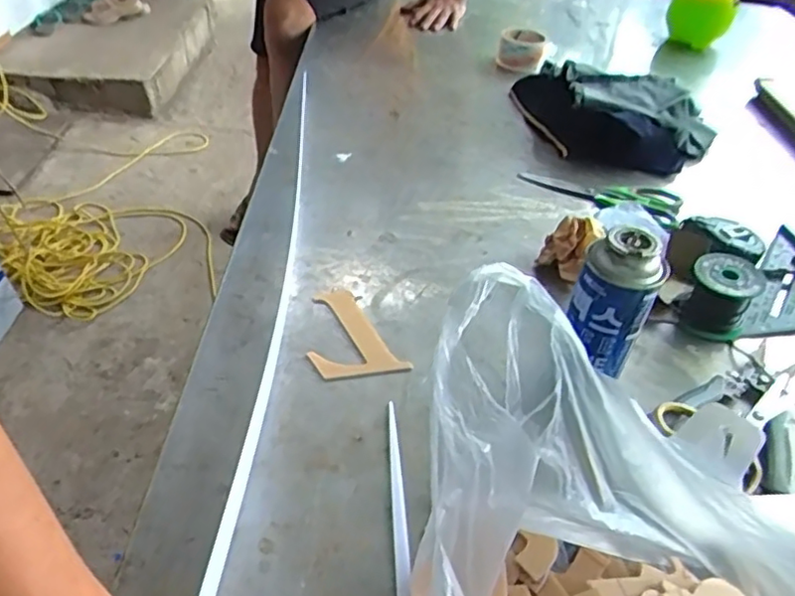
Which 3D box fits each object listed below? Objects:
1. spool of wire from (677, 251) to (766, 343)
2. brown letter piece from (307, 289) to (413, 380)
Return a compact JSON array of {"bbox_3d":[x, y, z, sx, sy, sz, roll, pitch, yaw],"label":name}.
[{"bbox_3d":[0.365,-0.004,0.717,0.069,0.072,0.072,27,45,22],"label":"spool of wire"},{"bbox_3d":[-0.058,0.041,0.656,0.081,0.005,0.134,-19,46,-26],"label":"brown letter piece"}]

